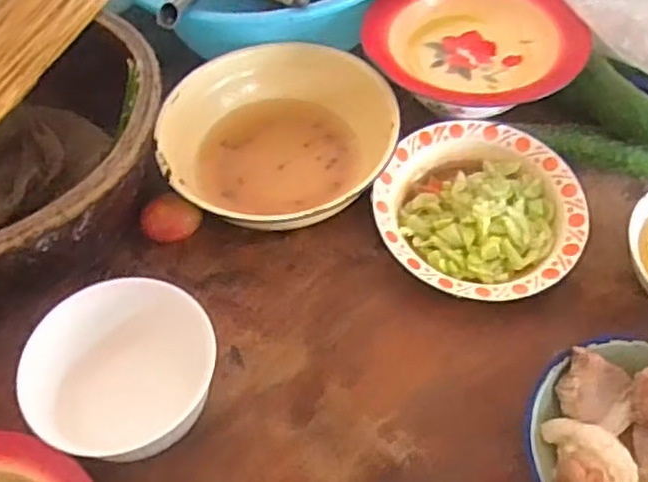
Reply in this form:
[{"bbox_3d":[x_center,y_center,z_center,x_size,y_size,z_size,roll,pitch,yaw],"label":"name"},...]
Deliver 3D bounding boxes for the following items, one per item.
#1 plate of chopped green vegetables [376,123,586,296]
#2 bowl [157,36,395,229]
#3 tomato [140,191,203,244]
[{"bbox_3d":[0.156,-0.030,0.695,0.195,0.043,0.198,-1,55,1],"label":"plate of chopped green vegetables"},{"bbox_3d":[-0.045,-0.103,0.721,0.241,0.085,0.196,-7,56,-3],"label":"bowl"},{"bbox_3d":[-0.149,-0.021,0.681,0.058,0.038,0.045,-20,57,-11],"label":"tomato"}]

